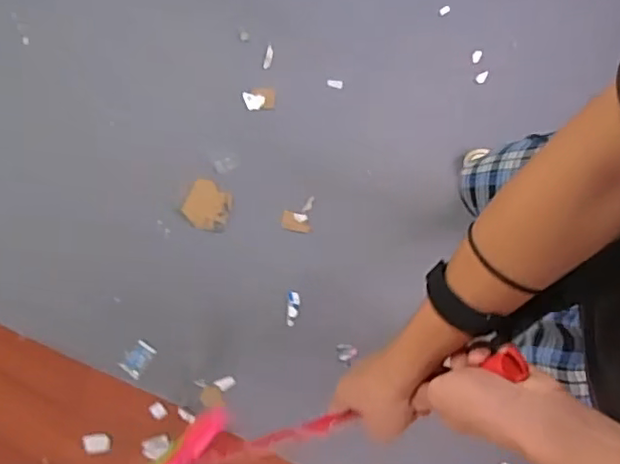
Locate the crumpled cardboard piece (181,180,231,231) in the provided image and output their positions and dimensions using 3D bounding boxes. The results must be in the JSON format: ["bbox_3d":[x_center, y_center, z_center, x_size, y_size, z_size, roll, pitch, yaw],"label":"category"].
[{"bbox_3d":[-0.254,-0.066,1.503,0.112,0.012,0.116,-1,78,4],"label":"crumpled cardboard piece"}]

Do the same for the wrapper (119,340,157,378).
[{"bbox_3d":[-0.415,0.302,1.446,0.056,0.007,0.085,33,82,10],"label":"wrapper"}]

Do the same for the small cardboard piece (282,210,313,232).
[{"bbox_3d":[-0.032,-0.026,1.498,0.075,0.006,0.049,7,79,3],"label":"small cardboard piece"}]

